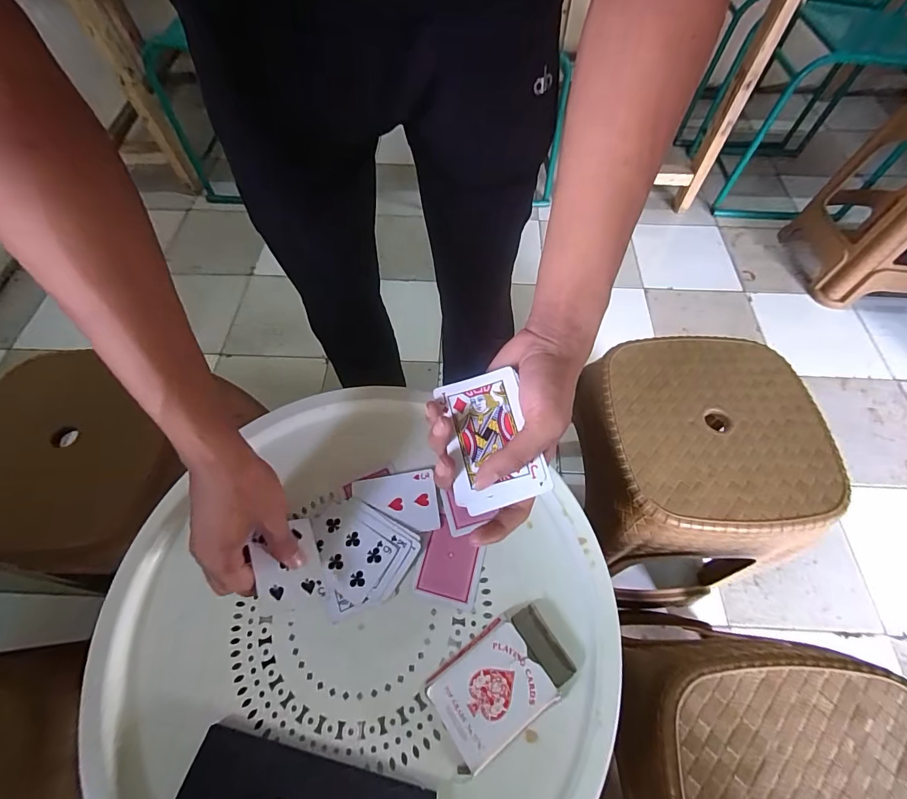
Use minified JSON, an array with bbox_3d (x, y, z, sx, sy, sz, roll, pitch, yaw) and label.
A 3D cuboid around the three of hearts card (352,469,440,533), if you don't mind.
[{"bbox_3d":[-0.059,0.107,0.430,0.084,0.004,0.062,-8,63,-3],"label":"three of hearts card"}]

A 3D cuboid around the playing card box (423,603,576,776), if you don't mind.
[{"bbox_3d":[0.038,0.235,0.351,0.119,0.023,0.071,-29,66,-16],"label":"playing card box"}]

